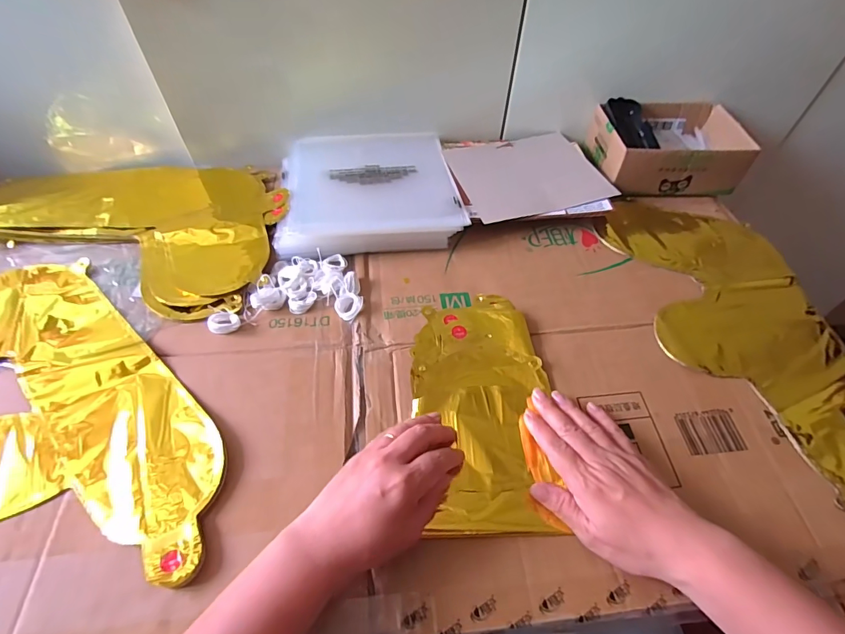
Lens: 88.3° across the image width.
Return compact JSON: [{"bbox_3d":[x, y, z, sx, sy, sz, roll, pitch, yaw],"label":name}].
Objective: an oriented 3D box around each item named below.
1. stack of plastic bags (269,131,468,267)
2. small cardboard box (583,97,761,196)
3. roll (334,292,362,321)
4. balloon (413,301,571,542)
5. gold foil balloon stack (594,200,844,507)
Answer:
[{"bbox_3d":[-0.072,-0.172,0.576,0.222,0.029,0.227,-8,55,-7],"label":"stack of plastic bags"},{"bbox_3d":[0.340,-0.240,0.612,0.185,0.066,0.142,0,54,-2],"label":"small cardboard box"},{"bbox_3d":[-0.080,-0.011,0.469,0.029,0.011,0.029,1,54,-1],"label":"roll"},{"bbox_3d":[0.054,0.077,0.413,0.123,0.009,0.232,-1,56,-2],"label":"balloon"},{"bbox_3d":[0.352,0.015,0.466,0.198,0.008,0.419,-5,54,-5],"label":"gold foil balloon stack"}]

